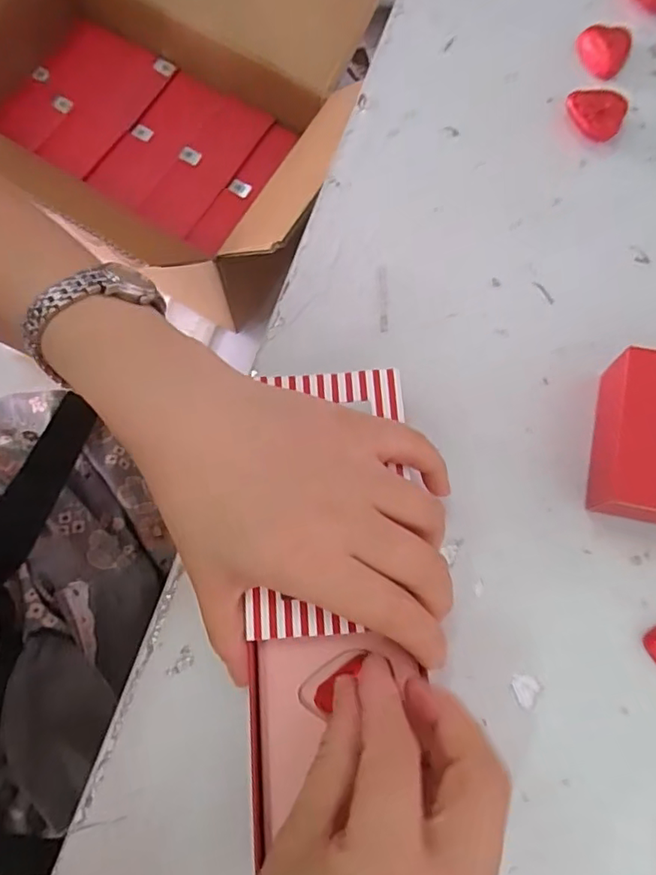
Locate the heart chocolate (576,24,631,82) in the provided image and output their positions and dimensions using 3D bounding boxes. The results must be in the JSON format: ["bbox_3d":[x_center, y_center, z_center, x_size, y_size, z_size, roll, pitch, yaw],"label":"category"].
[{"bbox_3d":[0.165,-0.231,0.338,0.031,0.008,0.033,0,77,-1],"label":"heart chocolate"}]

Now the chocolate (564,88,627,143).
[{"bbox_3d":[0.154,-0.189,0.326,0.033,0.016,0.026,31,78,6],"label":"chocolate"}]

